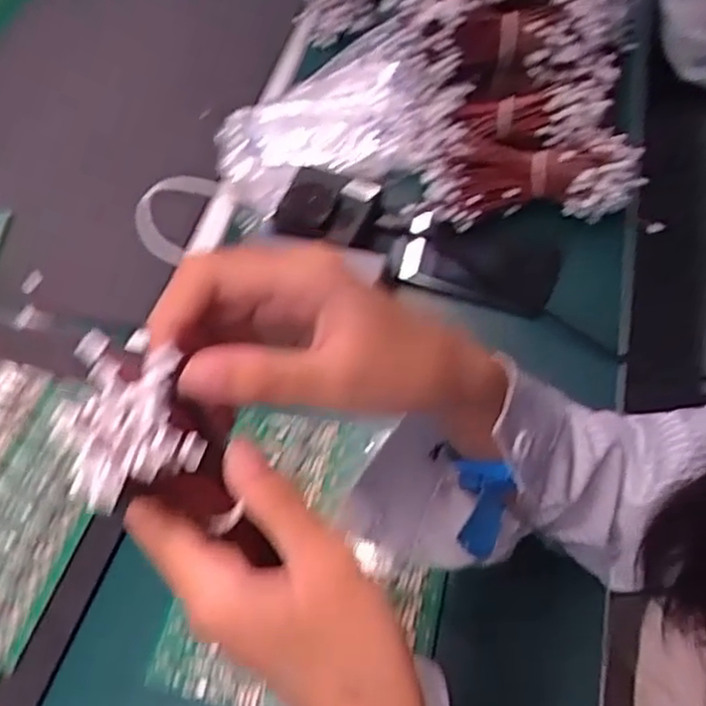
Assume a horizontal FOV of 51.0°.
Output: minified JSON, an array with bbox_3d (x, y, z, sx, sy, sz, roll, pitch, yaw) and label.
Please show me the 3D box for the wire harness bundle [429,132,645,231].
[{"bbox_3d":[0.150,-0.153,0.634,0.178,0.038,0.074,-6,57,6],"label":"wire harness bundle"}]

